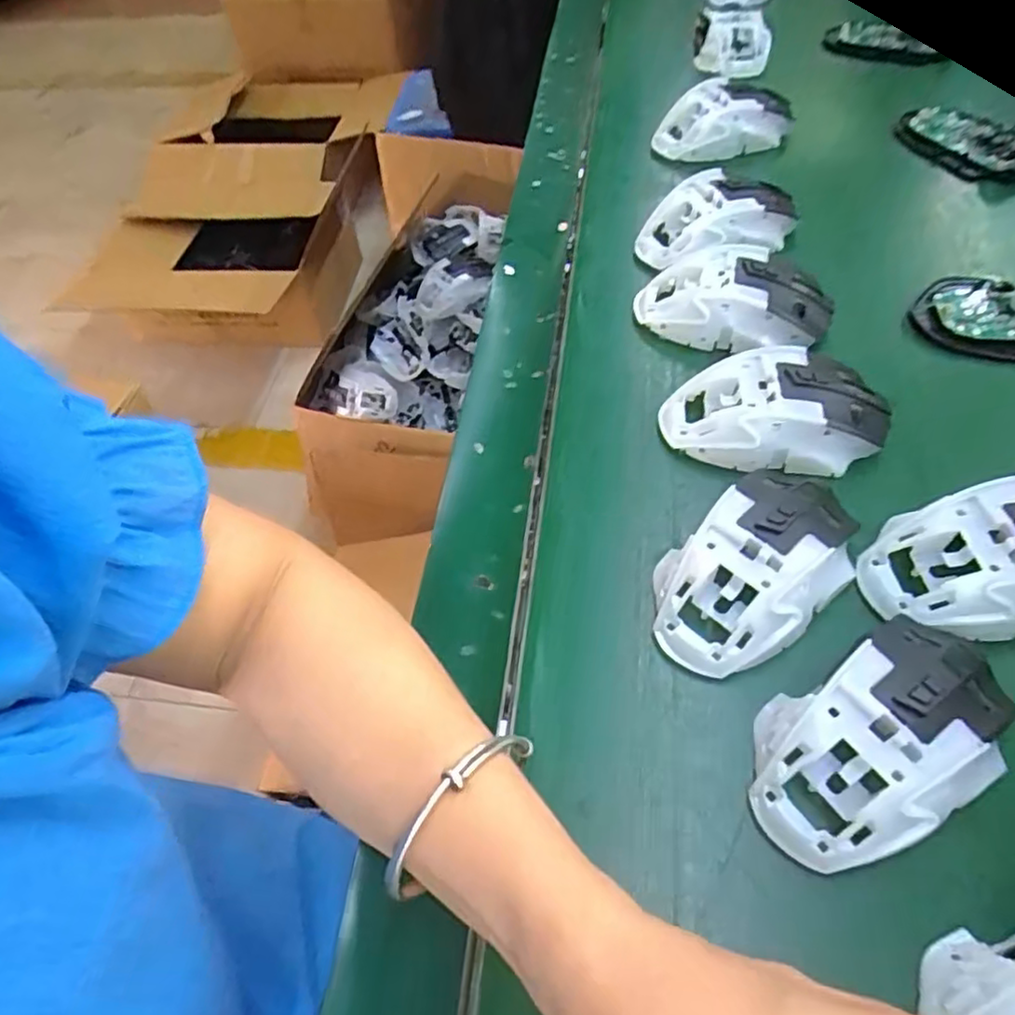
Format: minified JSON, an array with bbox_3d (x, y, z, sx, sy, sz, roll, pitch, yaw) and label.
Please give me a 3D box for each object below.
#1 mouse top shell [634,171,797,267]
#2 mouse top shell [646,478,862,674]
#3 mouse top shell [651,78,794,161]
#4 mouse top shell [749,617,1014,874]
[{"bbox_3d":[0.148,-0.198,0.464,0.111,0.043,0.066,-19,56,-8],"label":"mouse top shell"},{"bbox_3d":[0.114,0.028,0.303,0.101,0.037,0.071,-38,60,-20],"label":"mouse top shell"},{"bbox_3d":[0.176,-0.314,0.544,0.101,0.049,0.058,-19,56,-8],"label":"mouse top shell"},{"bbox_3d":[0.147,0.089,0.259,0.108,0.036,0.065,-26,57,-13],"label":"mouse top shell"}]

